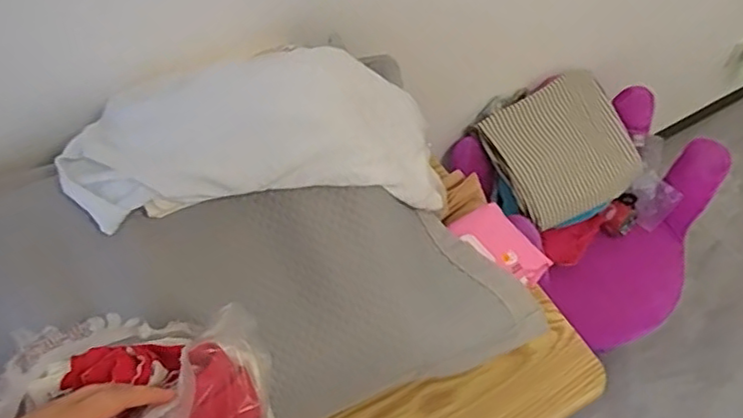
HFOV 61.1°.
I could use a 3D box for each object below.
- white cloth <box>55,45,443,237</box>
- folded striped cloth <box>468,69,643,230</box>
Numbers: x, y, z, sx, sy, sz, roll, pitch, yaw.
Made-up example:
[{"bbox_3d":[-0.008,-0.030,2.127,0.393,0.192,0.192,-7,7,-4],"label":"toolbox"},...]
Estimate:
[{"bbox_3d":[-0.133,-0.082,0.745,0.436,0.110,0.190,-5,85,-5],"label":"white cloth"},{"bbox_3d":[0.376,-0.117,1.241,0.262,0.038,0.256,-30,82,-3],"label":"folded striped cloth"}]

